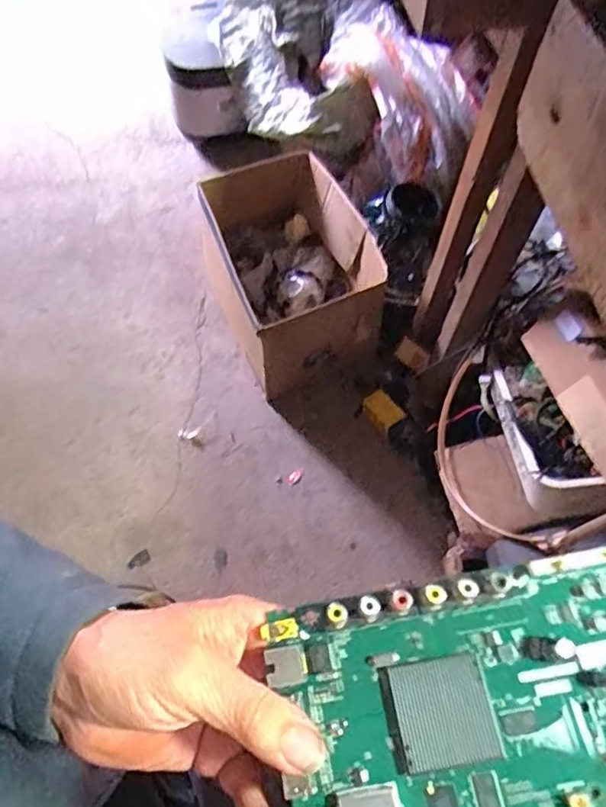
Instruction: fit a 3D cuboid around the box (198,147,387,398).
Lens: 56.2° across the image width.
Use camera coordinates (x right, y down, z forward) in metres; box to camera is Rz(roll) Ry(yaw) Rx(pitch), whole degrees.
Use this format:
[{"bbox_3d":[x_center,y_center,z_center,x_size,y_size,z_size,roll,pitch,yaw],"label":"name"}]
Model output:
[{"bbox_3d":[-0.020,-0.249,1.150,0.275,0.242,0.396,-22,67,-11],"label":"box"}]

